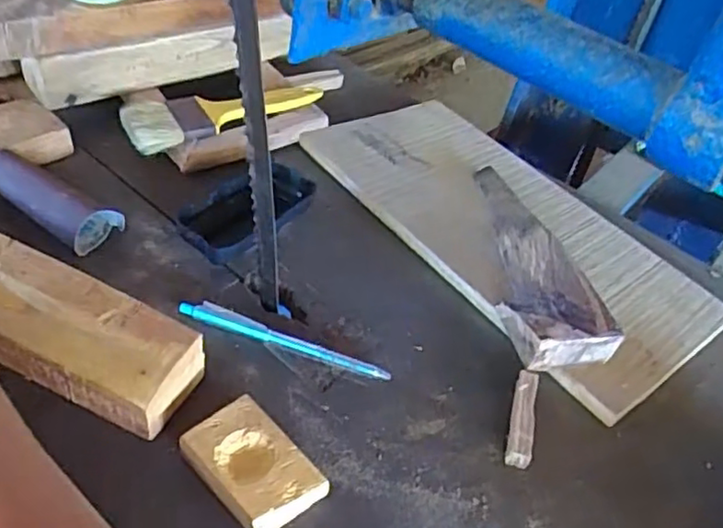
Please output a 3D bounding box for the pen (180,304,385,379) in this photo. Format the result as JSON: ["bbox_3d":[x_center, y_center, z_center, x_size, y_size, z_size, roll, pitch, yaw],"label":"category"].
[{"bbox_3d":[-0.049,0.047,0.405,0.138,0.016,0.012,14,42,8],"label":"pen"}]

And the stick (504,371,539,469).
[{"bbox_3d":[0.098,0.095,0.391,0.015,0.016,0.065,13,42,7],"label":"stick"}]

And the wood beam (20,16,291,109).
[{"bbox_3d":[-0.160,-0.179,0.553,0.243,0.049,0.045,-14,49,-28],"label":"wood beam"}]

